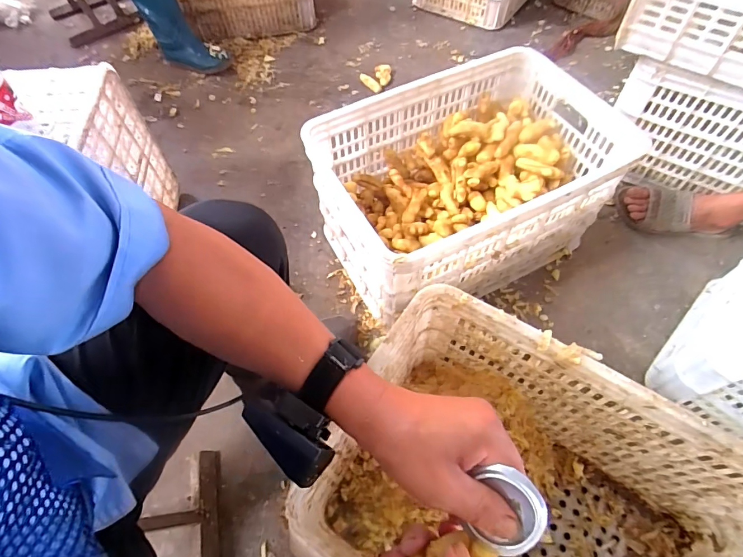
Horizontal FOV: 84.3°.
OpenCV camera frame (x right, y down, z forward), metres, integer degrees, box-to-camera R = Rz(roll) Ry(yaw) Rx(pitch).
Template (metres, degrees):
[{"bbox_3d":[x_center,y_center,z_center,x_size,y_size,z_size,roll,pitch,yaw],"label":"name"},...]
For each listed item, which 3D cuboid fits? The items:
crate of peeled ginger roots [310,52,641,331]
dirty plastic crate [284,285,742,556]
[{"bbox_3d":[0.184,-0.176,0.834,0.522,0.297,0.357,-25,63,-12],"label":"crate of peeled ginger roots"},{"bbox_3d":[0.199,0.314,0.528,0.505,0.284,0.354,31,65,17],"label":"dirty plastic crate"}]

